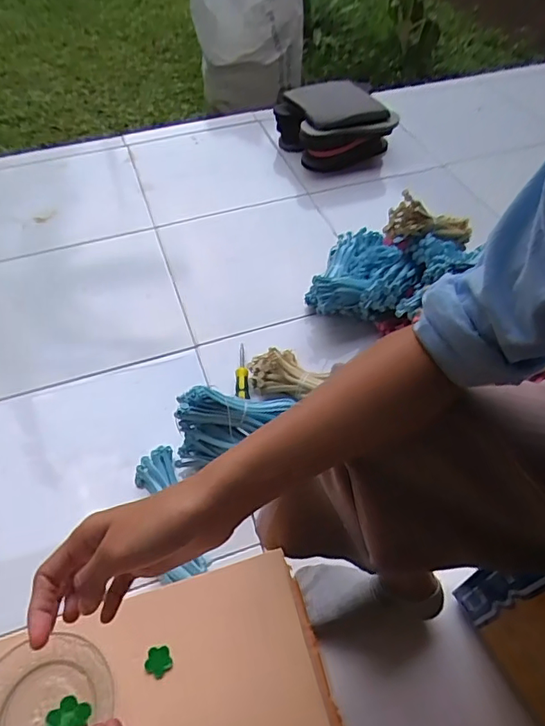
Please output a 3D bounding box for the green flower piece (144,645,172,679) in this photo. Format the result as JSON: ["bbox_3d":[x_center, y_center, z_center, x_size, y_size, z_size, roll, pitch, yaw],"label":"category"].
[{"bbox_3d":[-0.101,0.264,0.448,0.022,0.004,0.023,0,53,0],"label":"green flower piece"}]

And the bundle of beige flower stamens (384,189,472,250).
[{"bbox_3d":[0.294,-0.256,0.922,0.182,0.071,0.075,1,50,-24],"label":"bundle of beige flower stamens"}]

